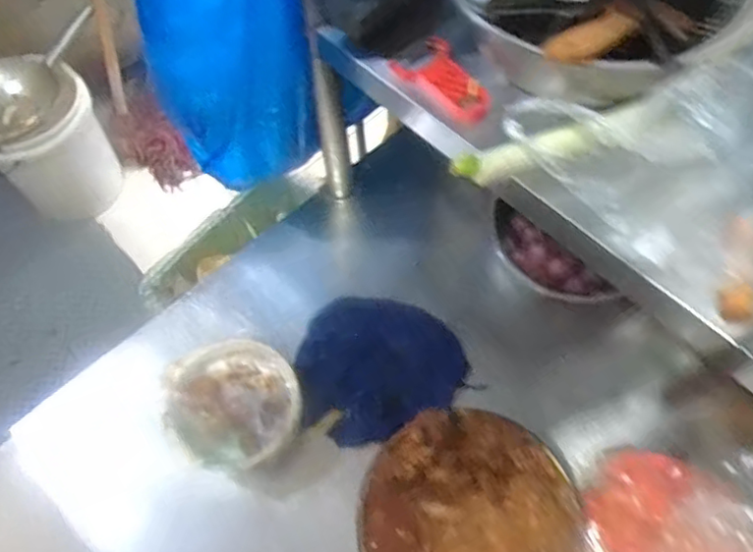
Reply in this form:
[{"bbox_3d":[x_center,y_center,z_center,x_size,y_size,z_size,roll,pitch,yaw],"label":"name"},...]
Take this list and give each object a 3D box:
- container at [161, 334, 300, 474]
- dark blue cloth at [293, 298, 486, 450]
[{"bbox_3d":[-0.172,0.150,0.740,0.159,0.070,0.154,-14,64,-5],"label":"container"},{"bbox_3d":[-0.001,0.104,0.778,0.210,0.056,0.187,-23,65,-10],"label":"dark blue cloth"}]

